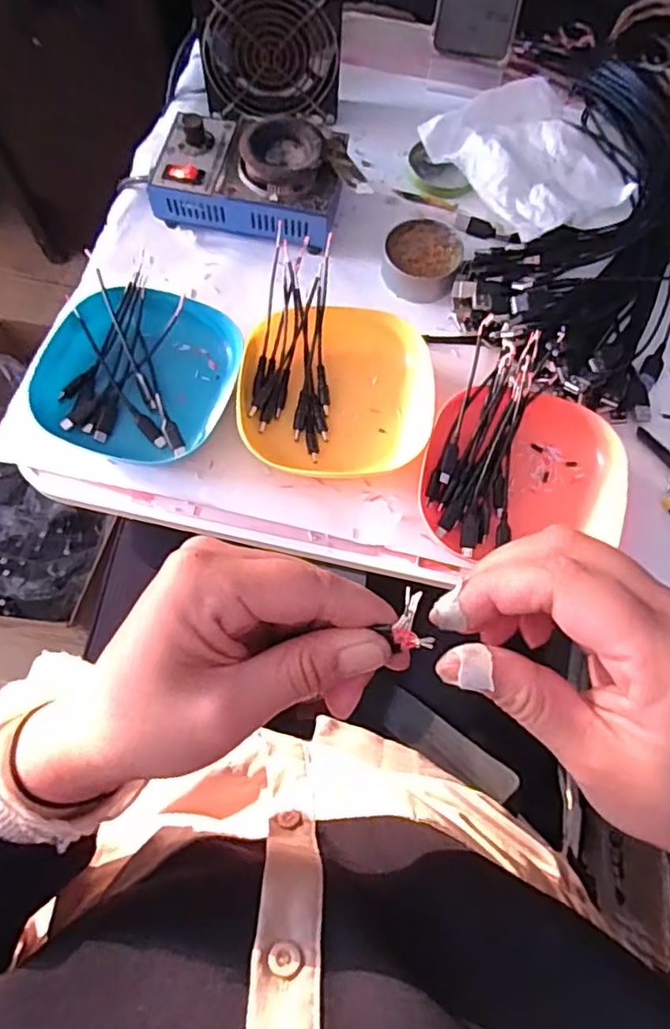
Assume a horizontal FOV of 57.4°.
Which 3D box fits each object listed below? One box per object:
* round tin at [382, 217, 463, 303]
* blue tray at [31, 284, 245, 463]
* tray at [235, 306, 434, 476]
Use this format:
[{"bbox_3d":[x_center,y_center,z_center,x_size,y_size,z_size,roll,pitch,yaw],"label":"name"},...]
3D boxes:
[{"bbox_3d":[0.072,-0.211,0.508,0.062,0.026,0.061,0,70,-1],"label":"round tin"},{"bbox_3d":[-0.145,-0.109,0.456,0.127,0.025,0.133,19,71,5],"label":"blue tray"},{"bbox_3d":[0.001,-0.096,0.459,0.140,0.026,0.132,-1,70,-2],"label":"tray"}]

